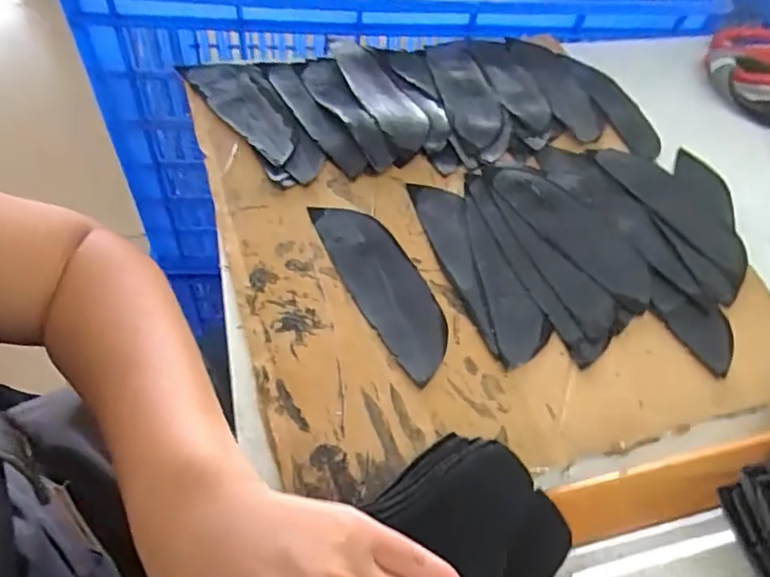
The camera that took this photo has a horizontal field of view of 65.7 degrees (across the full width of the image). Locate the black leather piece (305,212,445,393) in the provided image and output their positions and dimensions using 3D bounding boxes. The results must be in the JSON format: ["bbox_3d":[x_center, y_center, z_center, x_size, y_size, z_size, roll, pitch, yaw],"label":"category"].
[{"bbox_3d":[0.000,-0.004,0.399,0.048,0.008,0.144,-27,65,-17],"label":"black leather piece"}]

